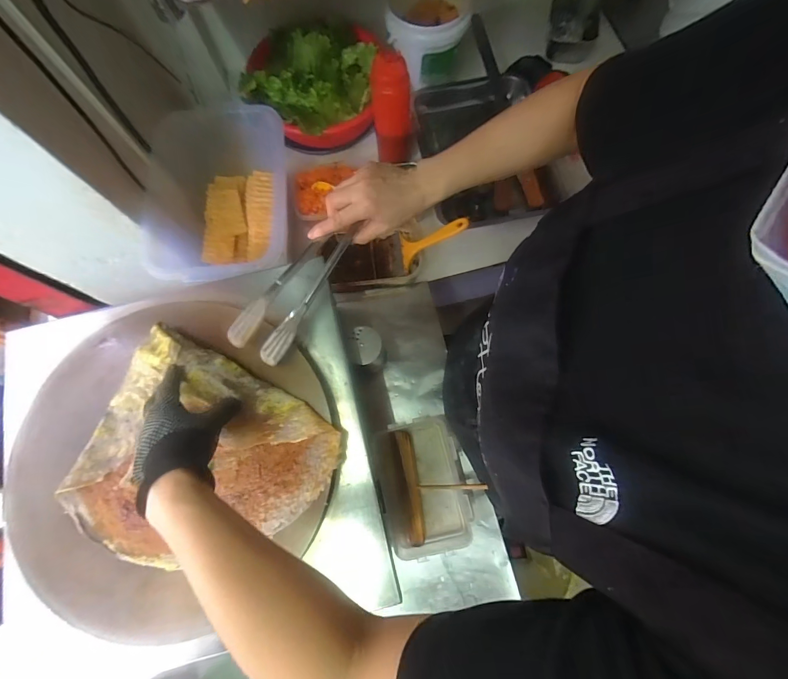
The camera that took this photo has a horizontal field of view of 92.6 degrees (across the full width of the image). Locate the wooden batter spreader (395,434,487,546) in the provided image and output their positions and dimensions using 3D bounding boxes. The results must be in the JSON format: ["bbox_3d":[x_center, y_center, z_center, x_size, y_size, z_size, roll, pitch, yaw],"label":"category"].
[{"bbox_3d":[0.075,0.230,0.579,0.132,0.026,0.178,-9,85,31],"label":"wooden batter spreader"}]

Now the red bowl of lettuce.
[{"bbox_3d":[-0.157,-0.496,0.751,0.239,0.164,0.232,0,75,2],"label":"red bowl of lettuce"}]

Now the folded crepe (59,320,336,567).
[{"bbox_3d":[-0.231,0.148,0.431,0.271,0.055,0.247,29,78,9],"label":"folded crepe"}]

